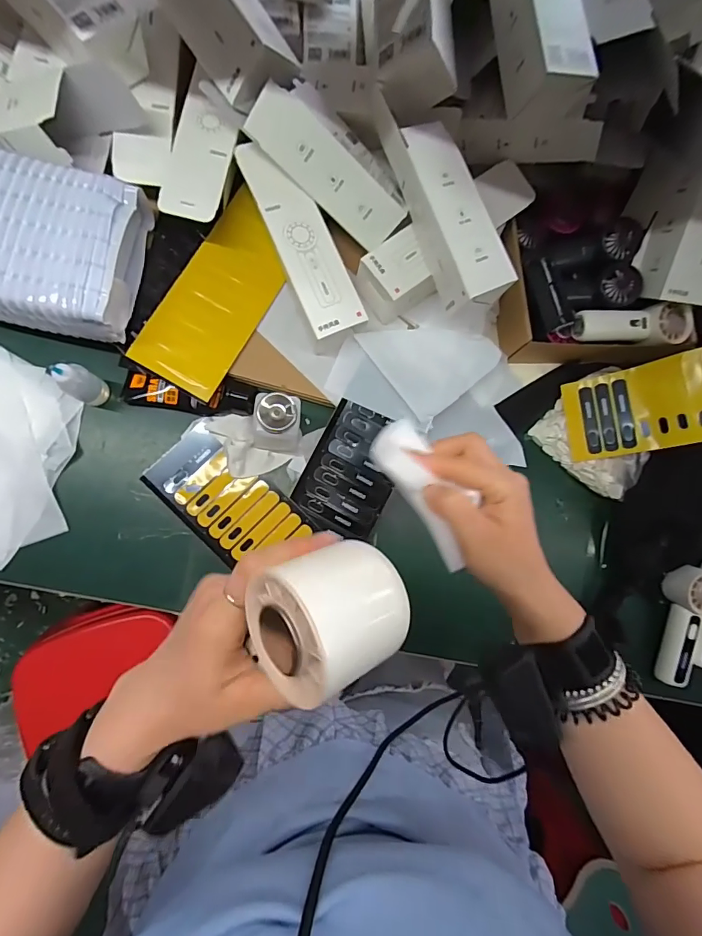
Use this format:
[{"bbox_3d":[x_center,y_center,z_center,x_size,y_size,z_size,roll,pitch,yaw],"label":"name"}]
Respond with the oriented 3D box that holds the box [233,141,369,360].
[{"bbox_3d":[-0.058,-0.260,0.533,0.069,0.060,0.236,-23,88,-9],"label":"box"}]

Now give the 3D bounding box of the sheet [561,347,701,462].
[{"bbox_3d":[0.385,-0.080,0.571,0.198,0.051,0.114,-13,81,36],"label":"sheet"}]

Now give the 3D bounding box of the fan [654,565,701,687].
[{"bbox_3d":[0.450,0.211,0.597,0.067,0.041,0.157,13,84,-6],"label":"fan"}]

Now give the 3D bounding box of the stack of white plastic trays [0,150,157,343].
[{"bbox_3d":[-0.353,-0.243,0.489,0.217,0.064,0.168,10,84,-6],"label":"stack of white plastic trays"}]

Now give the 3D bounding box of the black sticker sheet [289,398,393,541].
[{"bbox_3d":[0.003,0.004,0.569,0.107,0.004,0.156,28,92,-1],"label":"black sticker sheet"}]

